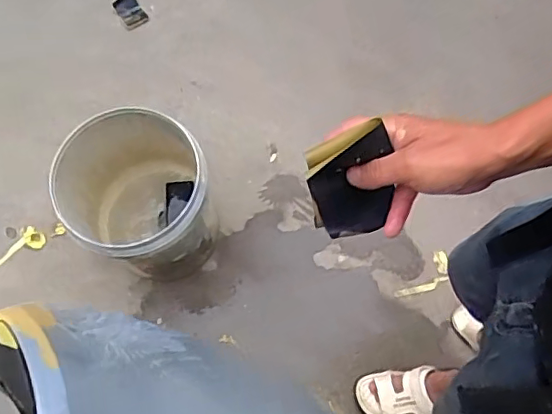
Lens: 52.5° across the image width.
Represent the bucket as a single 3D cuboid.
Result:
[{"bbox_3d":[-0.283,-0.005,1.263,0.300,0.368,0.284,-2,69,5],"label":"bucket"}]

